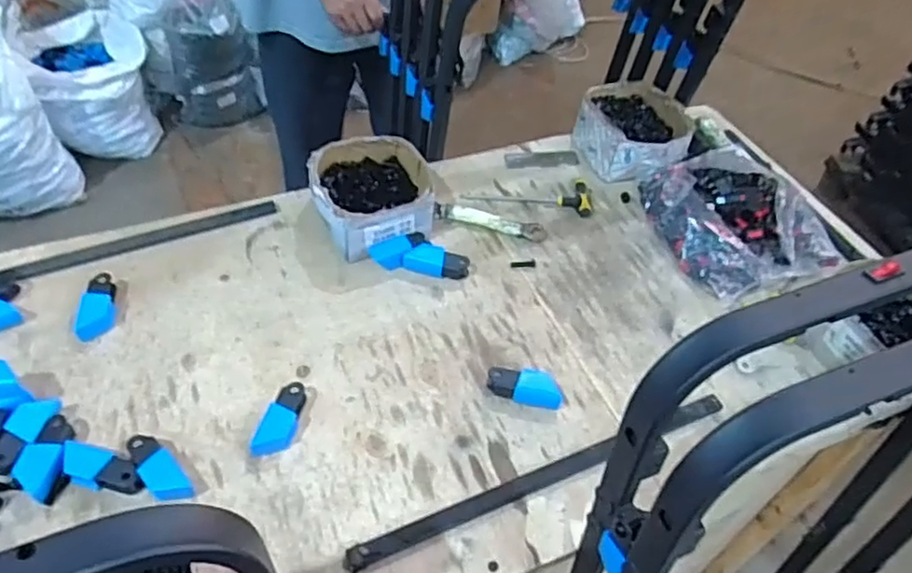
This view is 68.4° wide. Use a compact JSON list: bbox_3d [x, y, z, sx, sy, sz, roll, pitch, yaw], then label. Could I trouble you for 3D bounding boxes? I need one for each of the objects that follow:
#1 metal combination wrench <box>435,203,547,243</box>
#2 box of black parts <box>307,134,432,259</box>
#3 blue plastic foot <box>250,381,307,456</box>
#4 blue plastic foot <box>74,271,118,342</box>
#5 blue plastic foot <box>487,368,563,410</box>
[{"bbox_3d":[0.051,-0.096,0.977,0.163,0.017,0.032,11,49,4],"label":"metal combination wrench"},{"bbox_3d":[-0.121,-0.134,0.958,0.170,0.080,0.191,-12,52,-15],"label":"box of black parts"},{"bbox_3d":[-0.188,0.146,0.735,0.038,0.030,0.091,19,50,11],"label":"blue plastic foot"},{"bbox_3d":[-0.434,0.023,0.812,0.039,0.025,0.087,-8,51,-12],"label":"blue plastic foot"},{"bbox_3d":[0.082,0.120,0.788,0.089,0.028,0.041,7,49,1],"label":"blue plastic foot"}]

